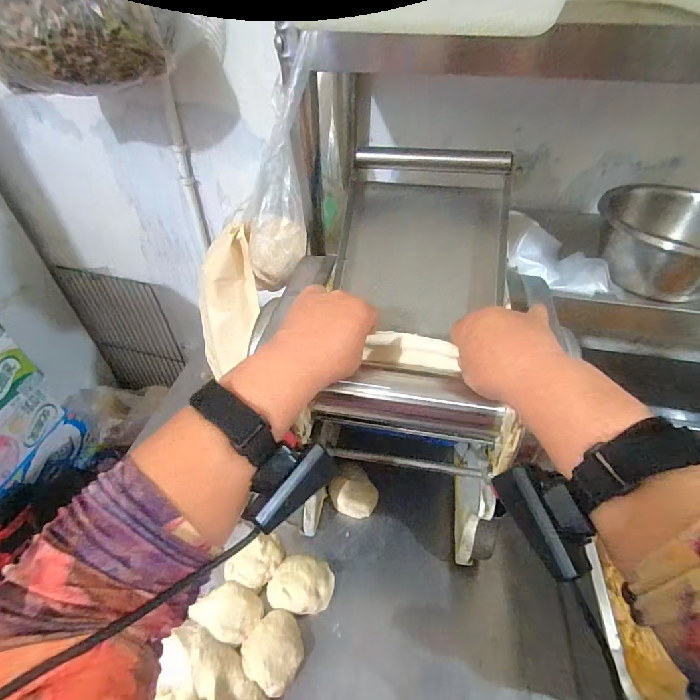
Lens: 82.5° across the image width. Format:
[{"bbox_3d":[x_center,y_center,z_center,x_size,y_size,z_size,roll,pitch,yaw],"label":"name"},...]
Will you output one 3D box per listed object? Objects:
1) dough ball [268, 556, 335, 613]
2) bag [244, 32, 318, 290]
[{"bbox_3d":[-0.064,0.312,0.532,0.087,0.036,0.070,-3,45,-3],"label":"dough ball"},{"bbox_3d":[-0.076,-0.188,0.441,0.052,0.254,0.065,18,24,18],"label":"bag"}]

